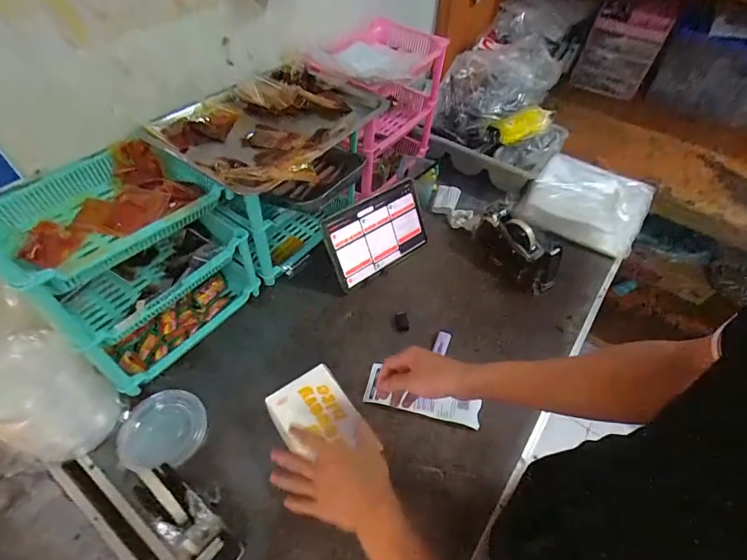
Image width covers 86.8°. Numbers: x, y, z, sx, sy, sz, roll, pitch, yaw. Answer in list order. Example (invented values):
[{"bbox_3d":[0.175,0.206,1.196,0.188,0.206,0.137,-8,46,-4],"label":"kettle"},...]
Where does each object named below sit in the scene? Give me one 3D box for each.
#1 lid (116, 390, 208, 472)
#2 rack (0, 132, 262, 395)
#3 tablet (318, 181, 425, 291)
[{"bbox_3d":[-0.344,0.245,0.654,0.125,0.007,0.117,20,58,-35],"label":"lid"},{"bbox_3d":[-0.375,-0.029,0.673,0.186,0.319,0.315,31,56,21],"label":"rack"},{"bbox_3d":[0.017,-0.106,0.872,0.256,0.162,0.019,-32,28,-26],"label":"tablet"}]

